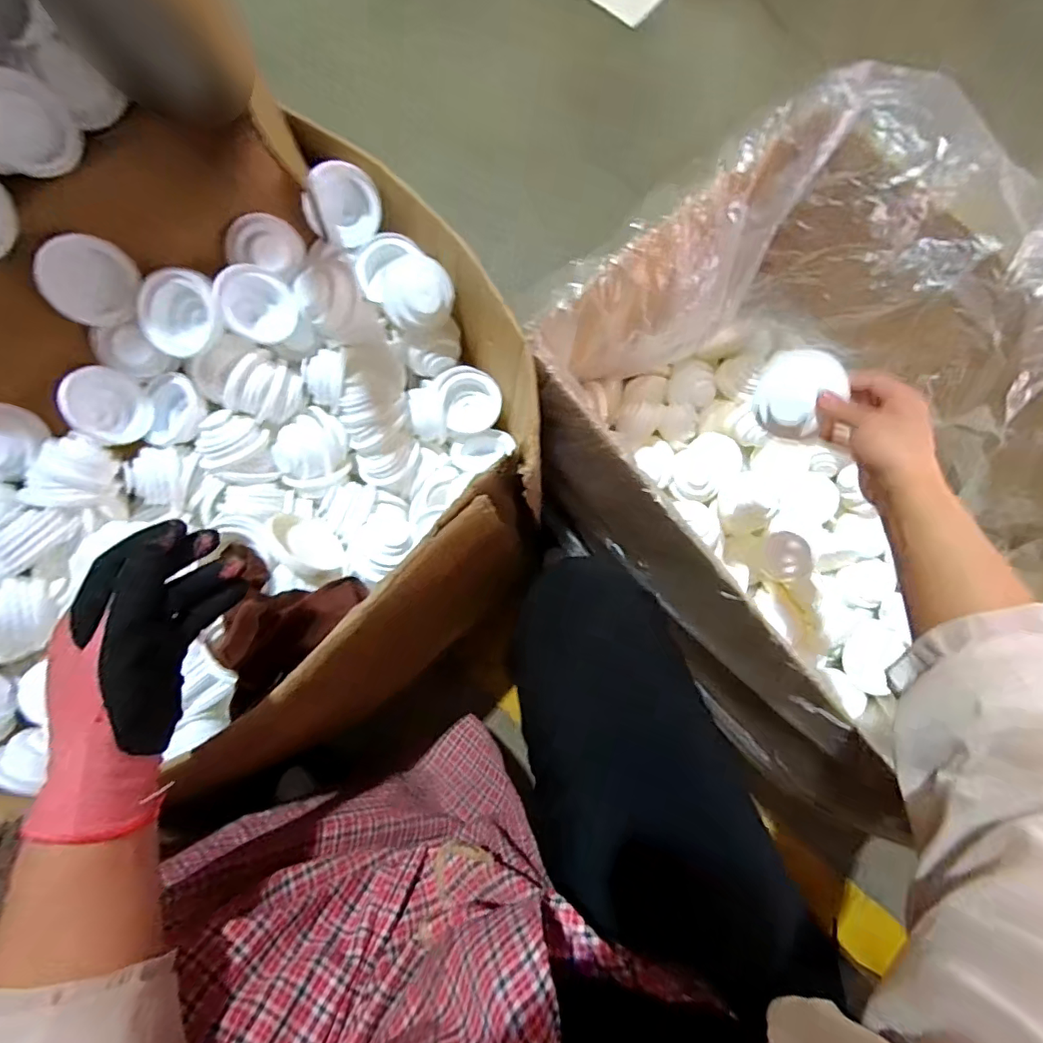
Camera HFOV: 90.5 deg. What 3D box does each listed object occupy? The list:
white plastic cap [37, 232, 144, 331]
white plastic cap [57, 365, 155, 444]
[{"bbox_3d":[-0.389,-0.215,0.466,0.073,0.073,0.016,-41,51,12],"label":"white plastic cap"},{"bbox_3d":[-0.409,-0.113,0.509,0.021,0.074,0.069,5,56,32],"label":"white plastic cap"}]

